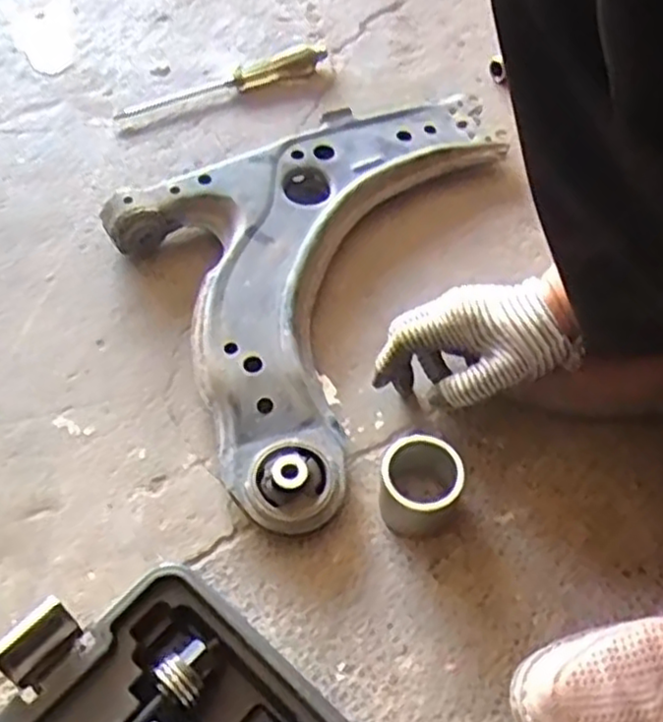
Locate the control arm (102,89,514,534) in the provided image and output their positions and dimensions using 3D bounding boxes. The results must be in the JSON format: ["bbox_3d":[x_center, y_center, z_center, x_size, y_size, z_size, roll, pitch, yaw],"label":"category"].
[{"bbox_3d":[-0.026,-0.117,0.680,0.307,0.087,0.497,26,60,16],"label":"control arm"}]

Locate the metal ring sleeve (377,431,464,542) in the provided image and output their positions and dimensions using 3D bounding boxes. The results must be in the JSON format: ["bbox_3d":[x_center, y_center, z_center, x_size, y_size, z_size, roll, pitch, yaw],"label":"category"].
[{"bbox_3d":[0.064,0.092,0.538,0.057,0.059,0.060,3,55,1],"label":"metal ring sleeve"}]

